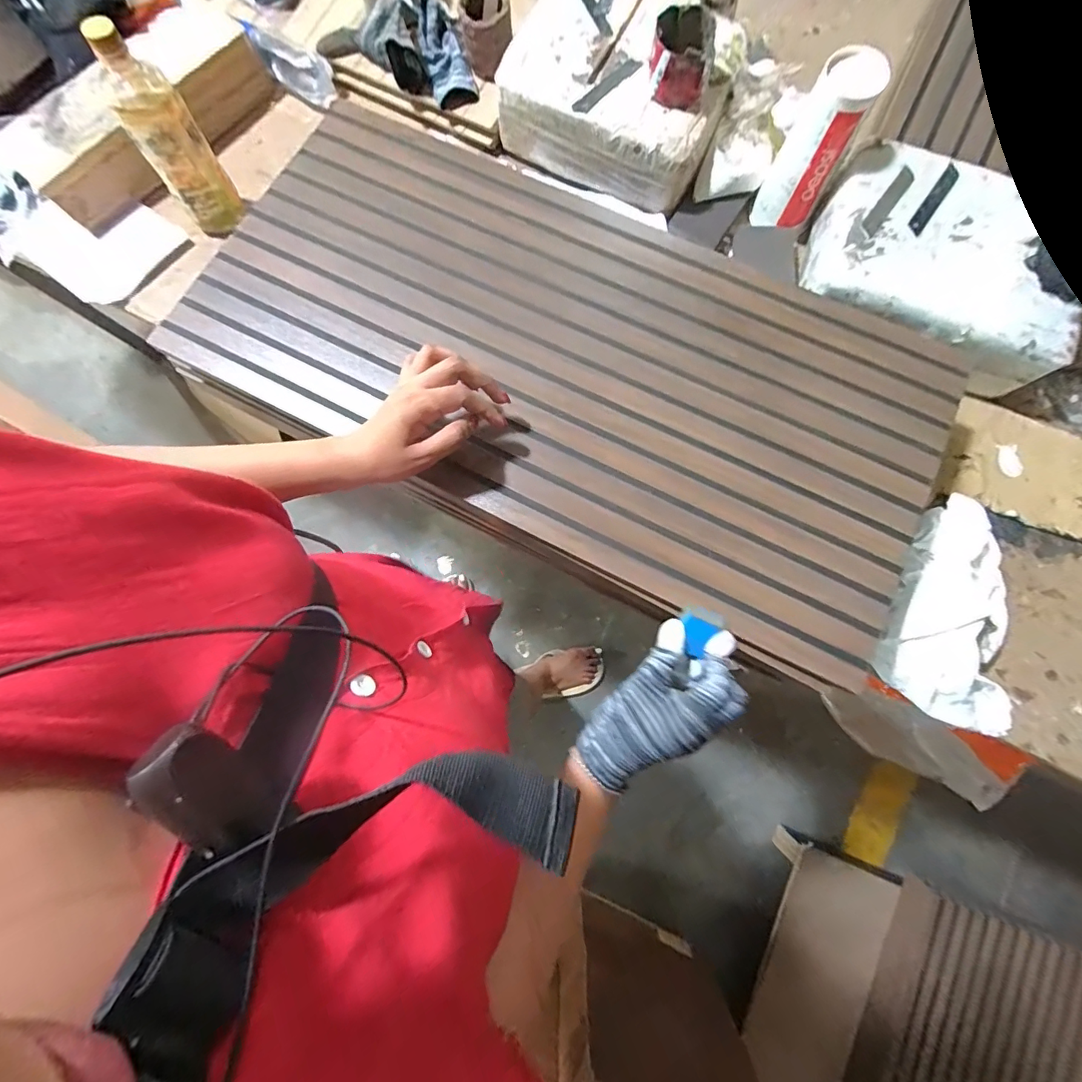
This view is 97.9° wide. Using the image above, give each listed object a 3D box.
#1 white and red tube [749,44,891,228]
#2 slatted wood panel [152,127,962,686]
[{"bbox_3d":[0.316,-0.455,0.549,0.067,0.168,0.060,32,84,6],"label":"white and red tube"},{"bbox_3d":[0.016,-0.189,0.489,0.749,0.030,0.388,25,80,5],"label":"slatted wood panel"}]

